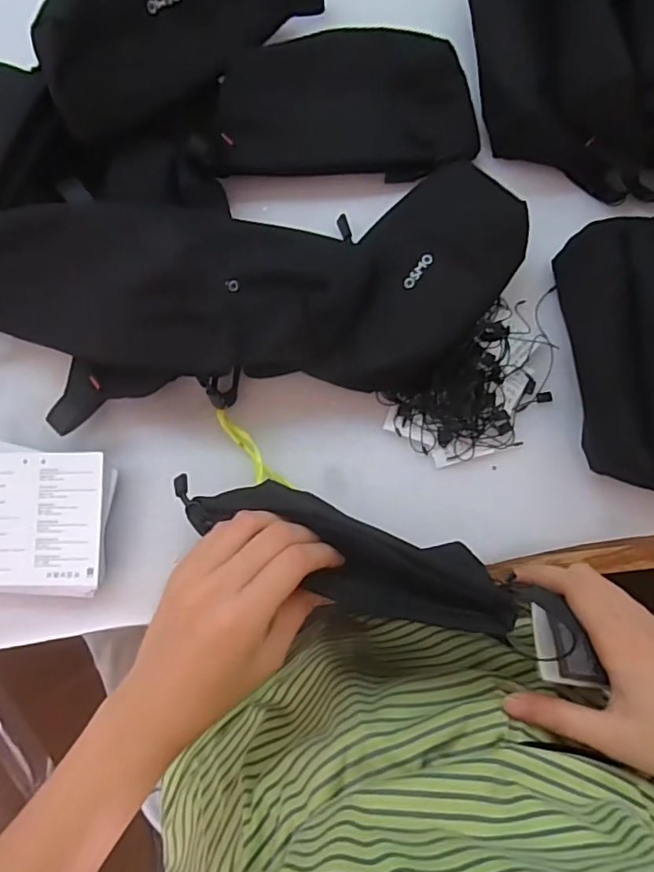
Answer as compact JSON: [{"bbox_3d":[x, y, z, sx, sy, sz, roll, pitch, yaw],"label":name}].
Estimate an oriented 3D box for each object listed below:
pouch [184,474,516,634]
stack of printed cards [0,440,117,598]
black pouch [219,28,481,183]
[{"bbox_3d":[0.009,0.067,0.336,0.198,0.069,0.051,20,85,21],"label":"pouch"},{"bbox_3d":[-0.201,0.058,0.395,0.099,0.026,0.100,1,84,4],"label":"stack of printed cards"},{"bbox_3d":[0.015,-0.234,0.404,0.179,0.018,0.089,4,115,4],"label":"black pouch"}]

